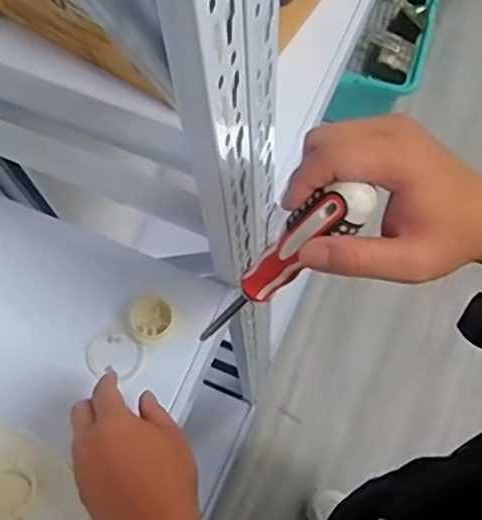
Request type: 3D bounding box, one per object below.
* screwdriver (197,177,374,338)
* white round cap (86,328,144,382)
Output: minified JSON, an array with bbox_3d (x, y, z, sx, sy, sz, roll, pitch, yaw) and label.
[{"bbox_3d":[0.021,0.006,0.403,0.025,0.168,0.024,-6,63,-38],"label":"screwdriver"},{"bbox_3d":[-0.126,0.093,0.643,0.056,0.006,0.049,4,69,4],"label":"white round cap"}]

